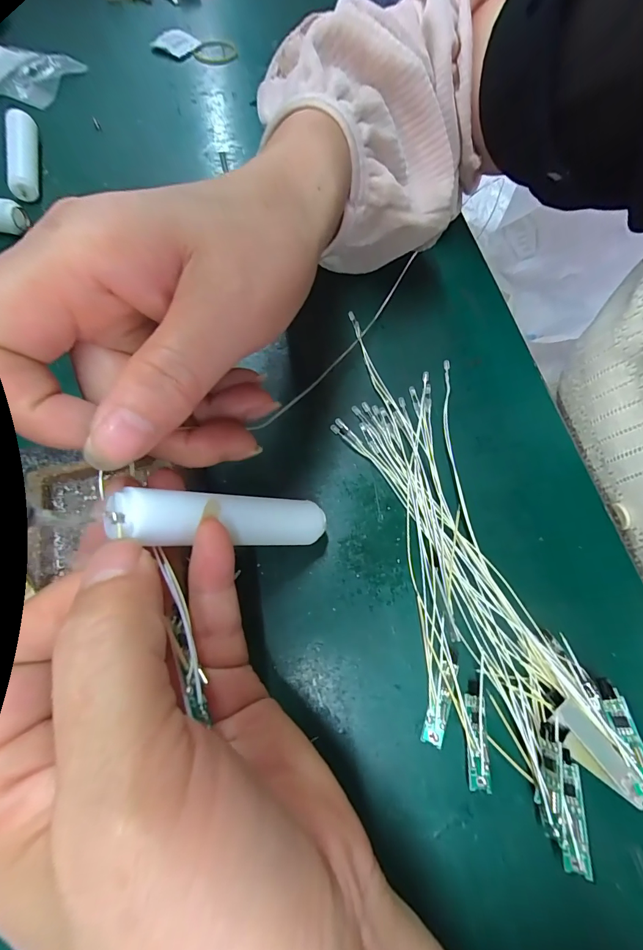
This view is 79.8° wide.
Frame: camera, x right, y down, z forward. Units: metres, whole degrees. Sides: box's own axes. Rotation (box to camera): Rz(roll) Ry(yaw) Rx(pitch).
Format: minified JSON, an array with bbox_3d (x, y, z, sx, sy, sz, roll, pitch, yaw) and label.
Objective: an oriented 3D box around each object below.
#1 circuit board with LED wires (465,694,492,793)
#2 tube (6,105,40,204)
[{"bbox_3d":[0.062,0.107,0.155,0.008,0.005,0.032,6,67,0],"label":"circuit board with LED wires"},{"bbox_3d":[-0.223,-0.243,0.287,0.015,0.016,0.089,-13,69,-8],"label":"tube"}]

